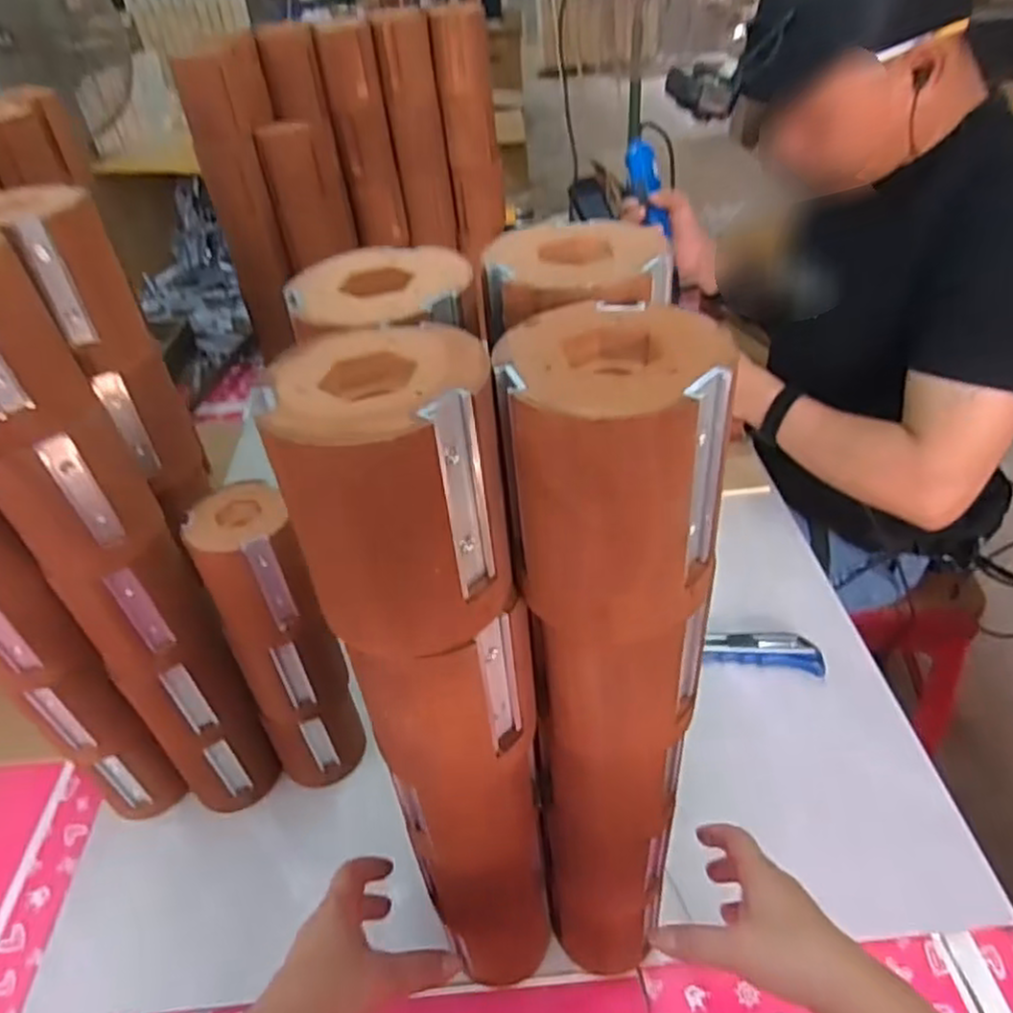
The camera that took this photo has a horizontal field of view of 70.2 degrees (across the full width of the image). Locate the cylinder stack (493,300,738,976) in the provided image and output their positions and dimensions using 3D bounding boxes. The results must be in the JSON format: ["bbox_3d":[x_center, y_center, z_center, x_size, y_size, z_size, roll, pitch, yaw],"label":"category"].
[{"bbox_3d":[0.052,0.123,0.377,0.071,0.457,0.066,-3,41,3],"label":"cylinder stack"}]

